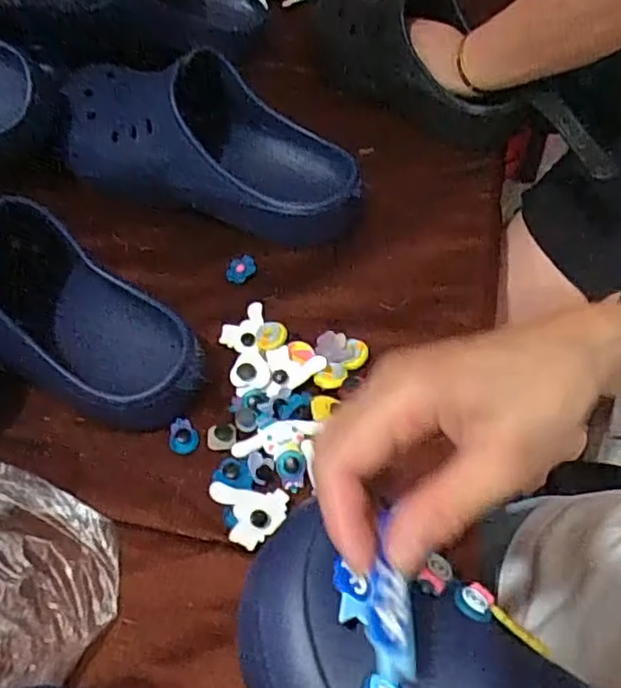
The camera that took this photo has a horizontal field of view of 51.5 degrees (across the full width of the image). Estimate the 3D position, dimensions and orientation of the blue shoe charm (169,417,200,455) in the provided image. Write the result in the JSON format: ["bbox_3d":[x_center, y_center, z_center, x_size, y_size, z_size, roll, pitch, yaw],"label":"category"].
[{"bbox_3d":[-0.085,0.061,0.430,0.018,0.009,0.022,-19,52,-14],"label":"blue shoe charm"}]

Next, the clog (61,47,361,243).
[{"bbox_3d":[-0.107,-0.179,0.549,0.322,0.097,0.110,22,56,19],"label":"clog"}]

